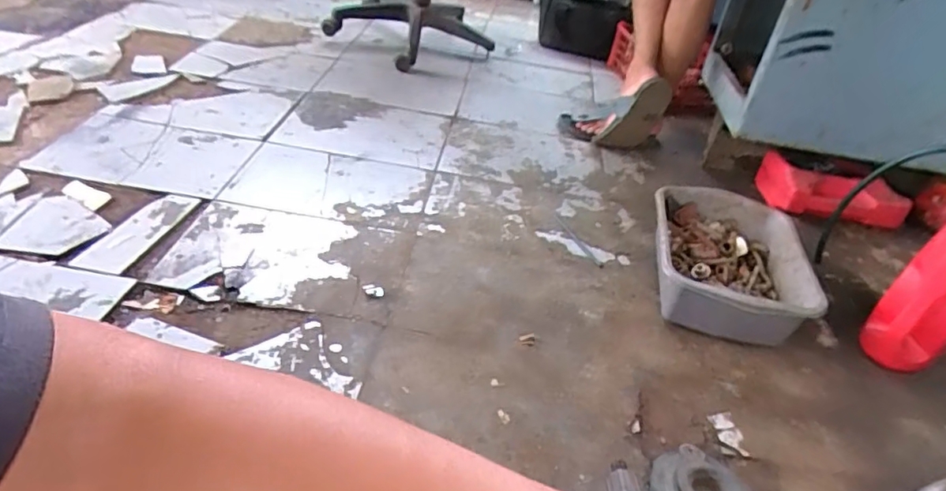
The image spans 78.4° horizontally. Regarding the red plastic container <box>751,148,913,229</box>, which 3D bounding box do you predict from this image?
[{"bbox_3d":[0.765,-0.096,1.236,0.294,0.101,0.093,20,39,13],"label":"red plastic container"}]

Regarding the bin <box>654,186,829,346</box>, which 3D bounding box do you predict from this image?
[{"bbox_3d":[0.449,0.035,1.059,0.257,0.126,0.309,12,37,3],"label":"bin"}]

